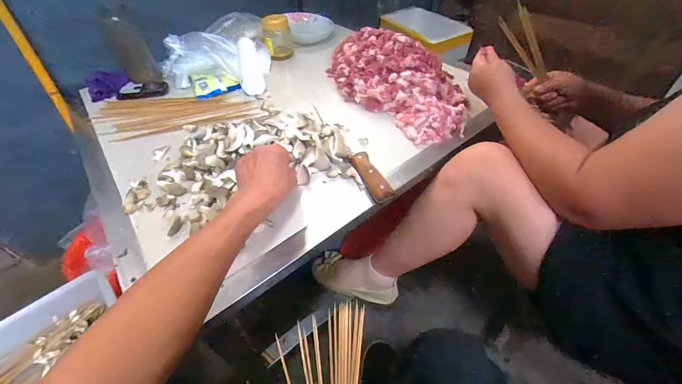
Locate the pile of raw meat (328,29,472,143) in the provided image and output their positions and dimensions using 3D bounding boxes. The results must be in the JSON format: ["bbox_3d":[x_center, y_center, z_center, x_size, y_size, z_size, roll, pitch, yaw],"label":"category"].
[{"bbox_3d":[0.119,-0.260,0.657,0.190,0.098,0.389,-30,51,-22],"label":"pile of raw meat"}]

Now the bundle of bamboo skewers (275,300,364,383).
[{"bbox_3d":[-0.028,0.262,0.318,0.093,0.057,0.288,1,57,6],"label":"bundle of bamboo skewers"}]

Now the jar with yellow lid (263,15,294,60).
[{"bbox_3d":[-0.176,-0.435,0.836,0.072,0.101,0.070,-12,47,-6],"label":"jar with yellow lid"}]

